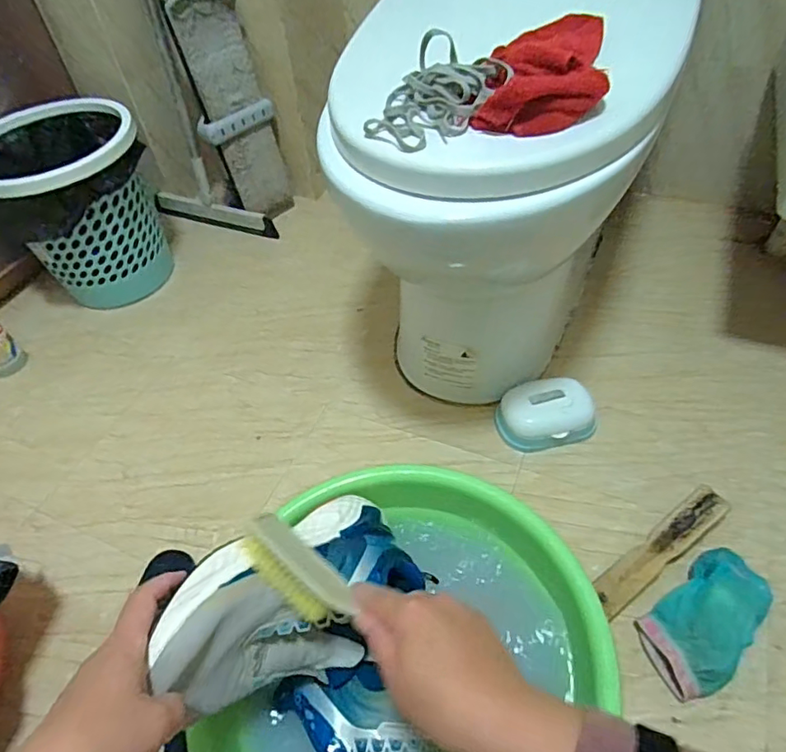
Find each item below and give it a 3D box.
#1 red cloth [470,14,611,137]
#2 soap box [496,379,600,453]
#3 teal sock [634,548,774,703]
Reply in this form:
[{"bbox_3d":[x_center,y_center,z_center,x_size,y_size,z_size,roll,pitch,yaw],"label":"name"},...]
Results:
[{"bbox_3d":[0.148,-0.291,0.505,0.098,0.042,0.214,12,53,14],"label":"red cloth"},{"bbox_3d":[0.215,0.052,0.773,0.129,0.062,0.091,-15,51,-8],"label":"soap box"},{"bbox_3d":[0.340,0.264,0.590,0.160,0.055,0.090,-33,56,-20],"label":"teal sock"}]

